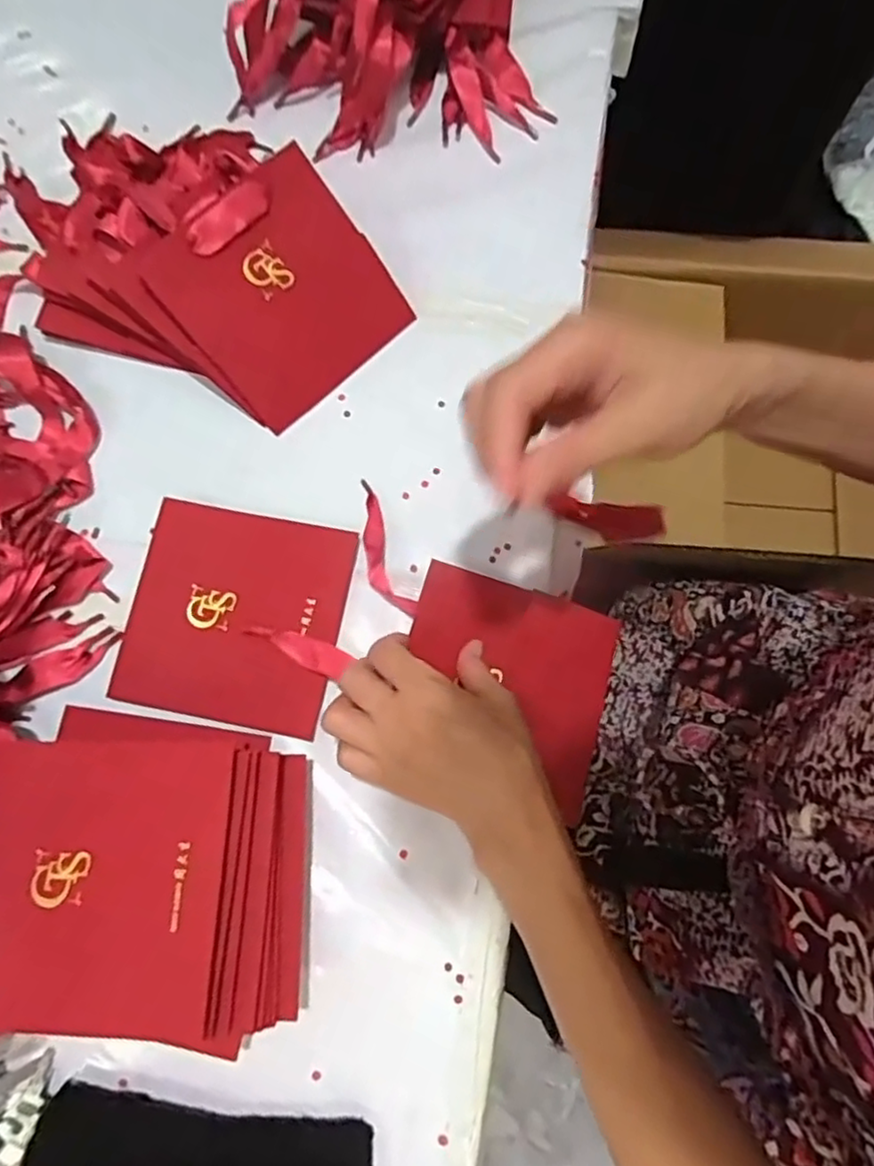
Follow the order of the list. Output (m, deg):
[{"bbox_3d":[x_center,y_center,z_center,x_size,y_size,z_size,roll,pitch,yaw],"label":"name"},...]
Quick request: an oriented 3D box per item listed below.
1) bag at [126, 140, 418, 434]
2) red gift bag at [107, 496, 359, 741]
[{"bbox_3d":[-0.109,-0.207,0.474,0.139,0.007,0.144,-42,117,-6],"label":"bag"},{"bbox_3d":[-0.136,0.021,0.451,0.139,0.009,0.140,11,75,4],"label":"red gift bag"}]

